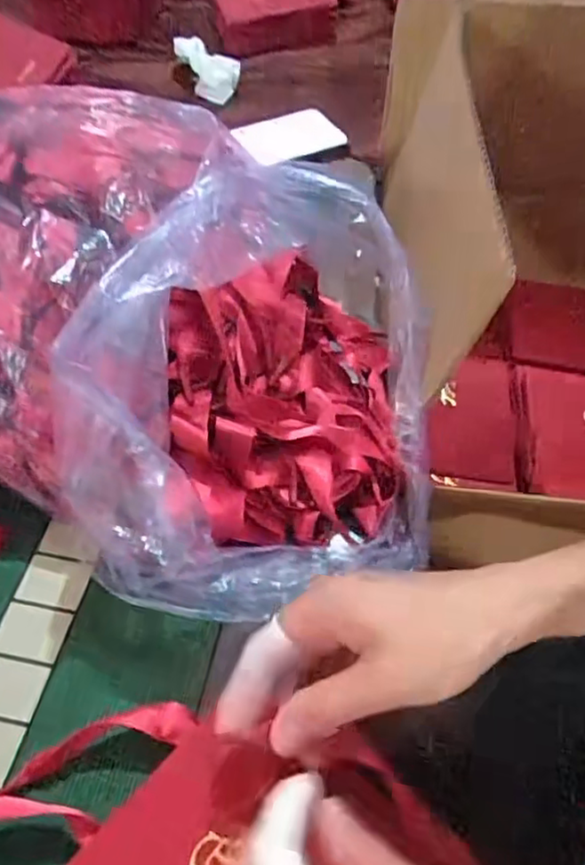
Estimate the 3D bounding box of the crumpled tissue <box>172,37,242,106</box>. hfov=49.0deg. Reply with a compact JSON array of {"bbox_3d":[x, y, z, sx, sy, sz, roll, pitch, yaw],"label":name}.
[{"bbox_3d":[-0.102,-0.426,0.748,0.033,0.044,0.096,-38,78,-26],"label":"crumpled tissue"}]

